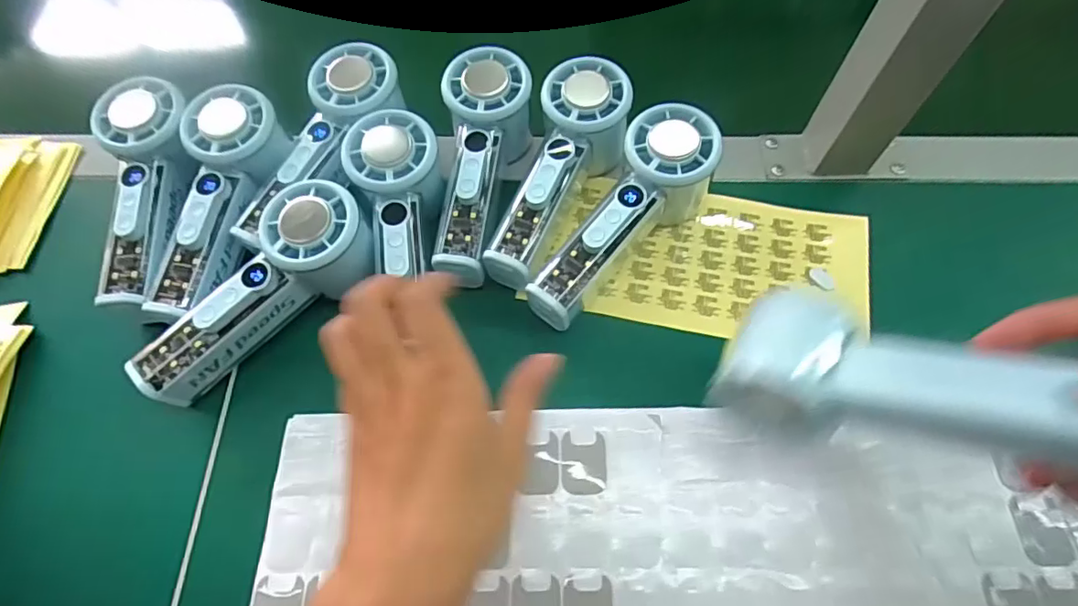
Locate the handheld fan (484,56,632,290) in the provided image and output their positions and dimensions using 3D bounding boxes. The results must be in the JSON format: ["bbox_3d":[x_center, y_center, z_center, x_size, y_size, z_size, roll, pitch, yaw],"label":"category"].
[{"bbox_3d":[0.015,-0.080,0.364,0.054,0.055,0.149,18,67,9],"label":"handheld fan"}]

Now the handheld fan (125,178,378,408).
[{"bbox_3d":[-0.162,-0.004,0.332,0.150,0.039,0.061,-45,72,-4],"label":"handheld fan"}]

